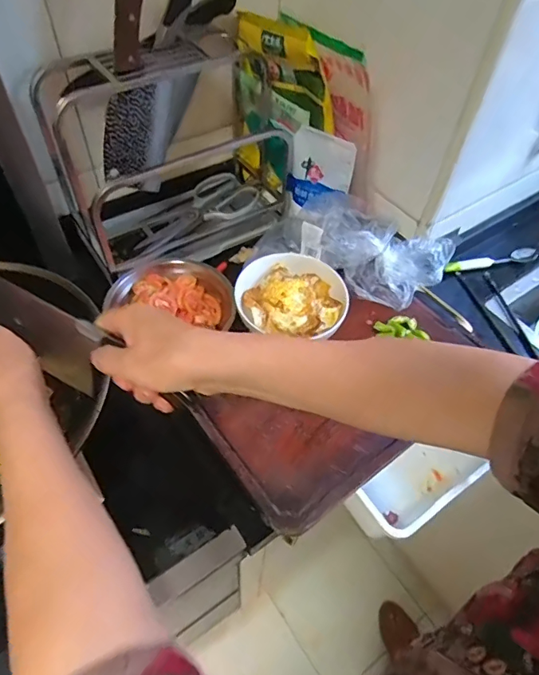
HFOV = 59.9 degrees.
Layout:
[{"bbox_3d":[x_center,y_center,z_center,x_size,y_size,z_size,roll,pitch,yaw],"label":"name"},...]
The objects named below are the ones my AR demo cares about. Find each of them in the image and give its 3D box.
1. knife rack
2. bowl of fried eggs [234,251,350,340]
[{"bbox_3d":[-0.136,-0.278,0.721,0.344,0.266,0.191,-24,58,-19],"label":"knife rack"},{"bbox_3d":[0.032,-0.052,0.671,0.157,0.054,0.144,1,54,-2],"label":"bowl of fried eggs"}]

